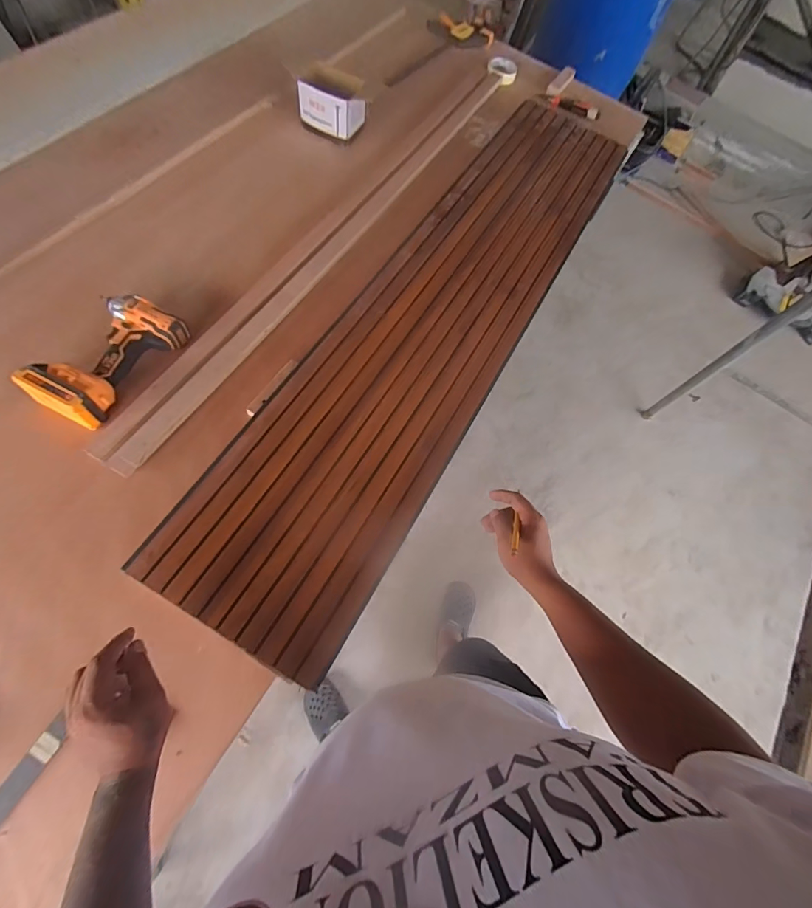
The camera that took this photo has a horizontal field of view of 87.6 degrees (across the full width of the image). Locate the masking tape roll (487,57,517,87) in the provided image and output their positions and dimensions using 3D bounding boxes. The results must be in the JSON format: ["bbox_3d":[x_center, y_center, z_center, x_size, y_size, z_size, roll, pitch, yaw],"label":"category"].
[{"bbox_3d":[0.281,-1.116,1.234,0.085,0.023,0.102,14,66,-3],"label":"masking tape roll"}]

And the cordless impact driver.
[{"bbox_3d":[-0.476,-0.154,0.682,0.133,0.071,0.226,27,67,2],"label":"cordless impact driver"}]

